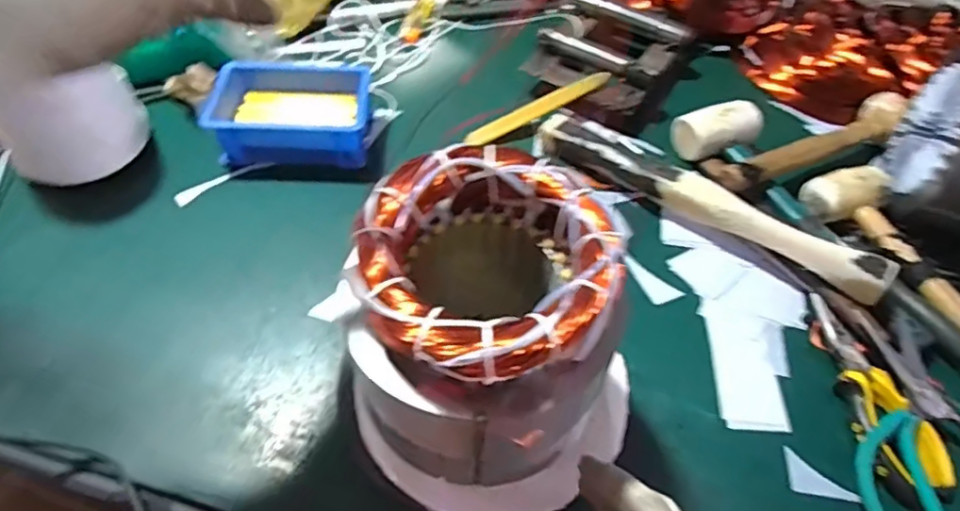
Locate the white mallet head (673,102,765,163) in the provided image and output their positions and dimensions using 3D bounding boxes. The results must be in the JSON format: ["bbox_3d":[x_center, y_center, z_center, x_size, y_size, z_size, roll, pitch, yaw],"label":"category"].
[{"bbox_3d":[0.245,-0.129,0.611,0.080,0.040,0.045,-12,55,-12],"label":"white mallet head"}]

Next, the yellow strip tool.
[{"bbox_3d":[0.061,-0.154,0.621,0.162,0.008,0.019,-27,97,-6],"label":"yellow strip tool"}]

